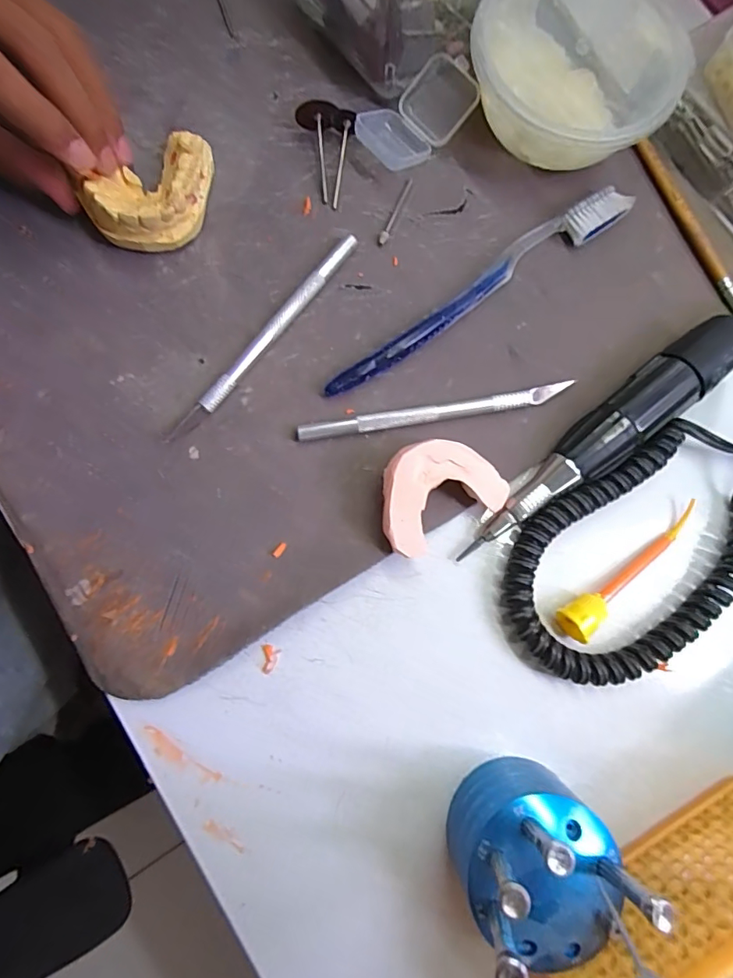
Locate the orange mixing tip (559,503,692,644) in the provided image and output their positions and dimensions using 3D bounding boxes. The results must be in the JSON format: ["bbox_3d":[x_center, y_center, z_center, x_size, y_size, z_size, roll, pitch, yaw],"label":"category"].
[{"bbox_3d":[0.127,0.036,0.229,0.090,0.016,0.017,-40,85,-8],"label":"orange mixing tip"}]

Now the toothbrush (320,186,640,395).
[{"bbox_3d":[0.057,-0.102,0.246,0.187,0.012,0.019,-34,84,-8],"label":"toothbrush"}]

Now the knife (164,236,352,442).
[{"bbox_3d":[-0.049,-0.075,0.239,0.010,0.010,0.133,39,81,3],"label":"knife"}]

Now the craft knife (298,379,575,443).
[{"bbox_3d":[0.034,-0.038,0.236,0.135,0.008,0.008,-10,82,-5],"label":"craft knife"}]

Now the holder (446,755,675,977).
[{"bbox_3d":[0.067,0.146,0.183,0.057,0.068,0.061,-36,85,-7],"label":"holder"}]

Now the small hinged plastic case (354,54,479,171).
[{"bbox_3d":[0.027,-0.198,0.257,0.062,0.018,0.036,-42,85,-8],"label":"small hinged plastic case"}]

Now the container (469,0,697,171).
[{"bbox_3d":[0.106,-0.216,0.248,0.098,0.043,0.101,0,81,-3],"label":"container"}]

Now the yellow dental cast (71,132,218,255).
[{"bbox_3d":[-0.103,-0.148,0.236,0.045,0.025,0.065,39,82,7],"label":"yellow dental cast"}]

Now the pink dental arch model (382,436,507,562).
[{"bbox_3d":[0.031,0.001,0.223,0.059,0.025,0.042,-29,84,-7],"label":"pink dental arch model"}]

